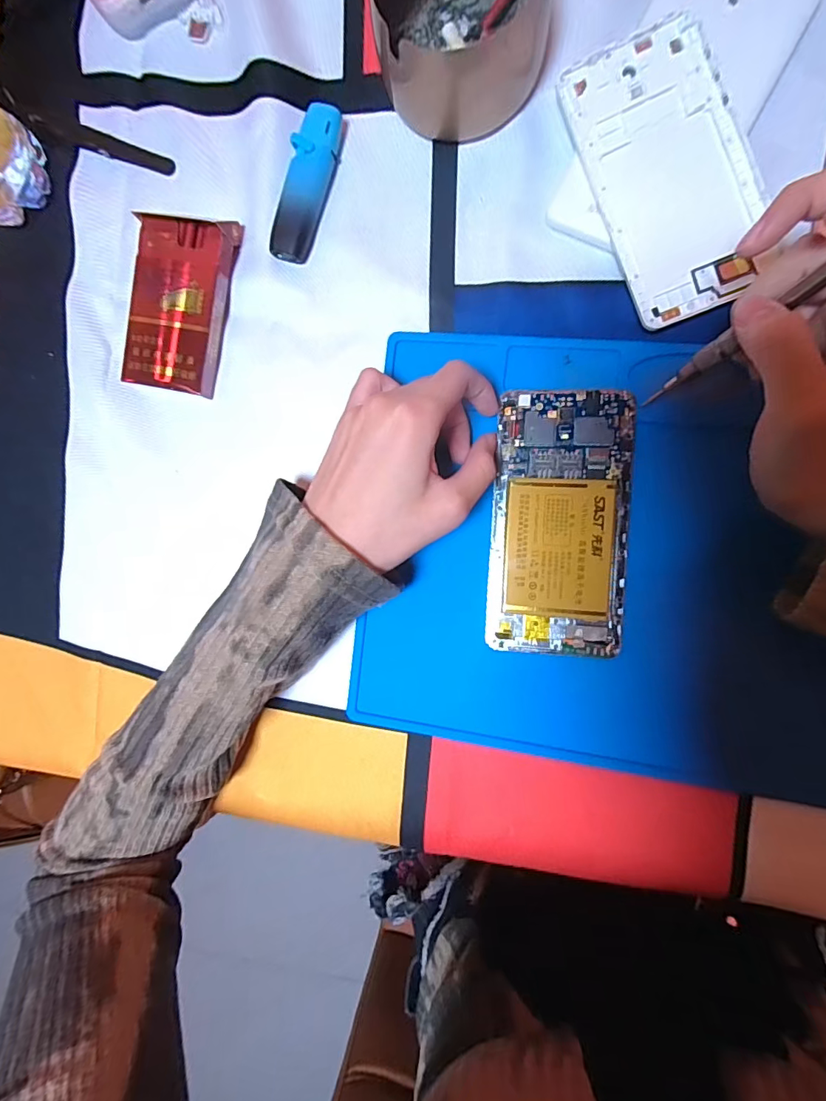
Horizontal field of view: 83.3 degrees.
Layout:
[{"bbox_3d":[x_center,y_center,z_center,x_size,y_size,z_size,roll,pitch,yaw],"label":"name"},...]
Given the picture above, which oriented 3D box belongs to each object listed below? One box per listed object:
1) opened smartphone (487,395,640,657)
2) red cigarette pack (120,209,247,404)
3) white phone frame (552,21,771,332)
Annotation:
[{"bbox_3d":[0.079,-0.014,0.249,0.071,0.006,0.140,3,92,10],"label":"opened smartphone"},{"bbox_3d":[-0.143,-0.148,0.282,0.056,0.019,0.099,11,93,9],"label":"red cigarette pack"},{"bbox_3d":[0.130,-0.191,0.238,0.069,0.011,0.141,-19,88,10],"label":"white phone frame"}]

